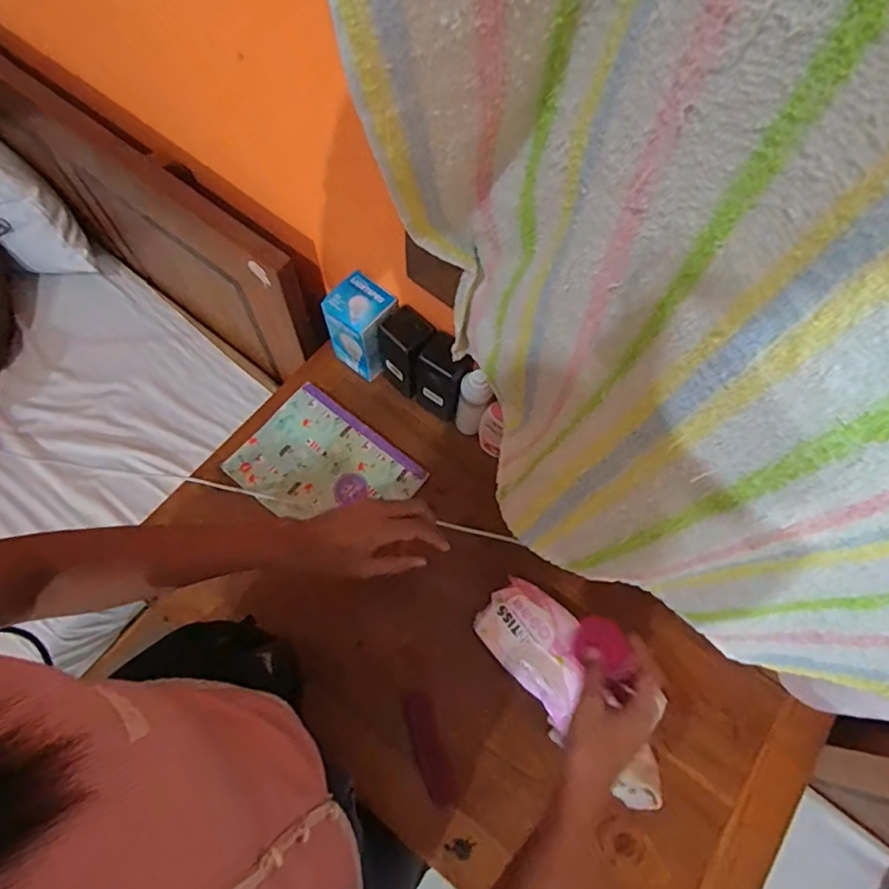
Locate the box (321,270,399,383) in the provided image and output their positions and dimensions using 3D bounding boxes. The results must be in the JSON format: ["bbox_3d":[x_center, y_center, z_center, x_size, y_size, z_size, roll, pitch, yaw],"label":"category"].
[{"bbox_3d":[-0.101,-0.149,0.697,0.079,0.119,0.072,34,71,10],"label":"box"}]

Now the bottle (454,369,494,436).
[{"bbox_3d":[0.035,-0.049,0.669,0.037,0.121,0.034,11,69,2],"label":"bottle"}]

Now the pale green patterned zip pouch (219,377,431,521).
[{"bbox_3d":[-0.152,0.033,0.687,0.205,0.016,0.158,36,72,11],"label":"pale green patterned zip pouch"}]

